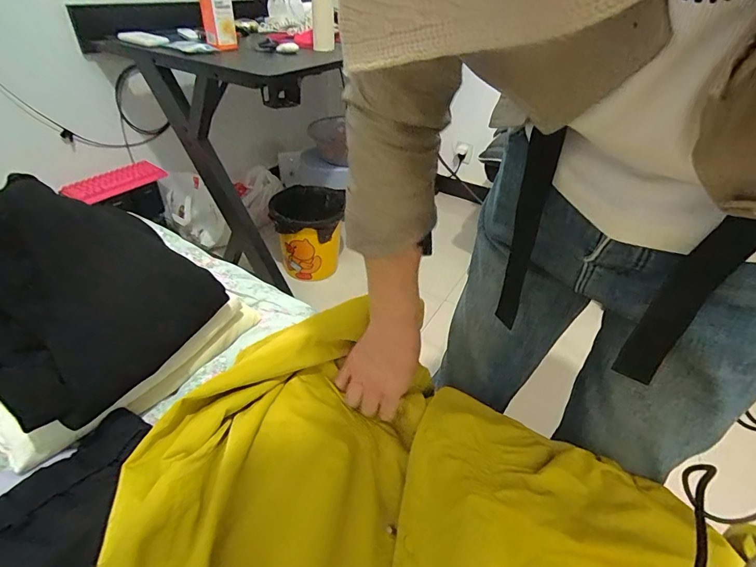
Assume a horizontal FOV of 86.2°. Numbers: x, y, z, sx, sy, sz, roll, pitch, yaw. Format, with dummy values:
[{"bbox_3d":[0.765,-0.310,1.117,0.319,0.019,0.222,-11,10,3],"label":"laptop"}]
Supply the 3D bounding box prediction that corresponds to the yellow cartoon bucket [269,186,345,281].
[{"bbox_3d":[-0.250,-0.189,1.487,0.250,0.242,0.293,4,39,-2],"label":"yellow cartoon bucket"}]

